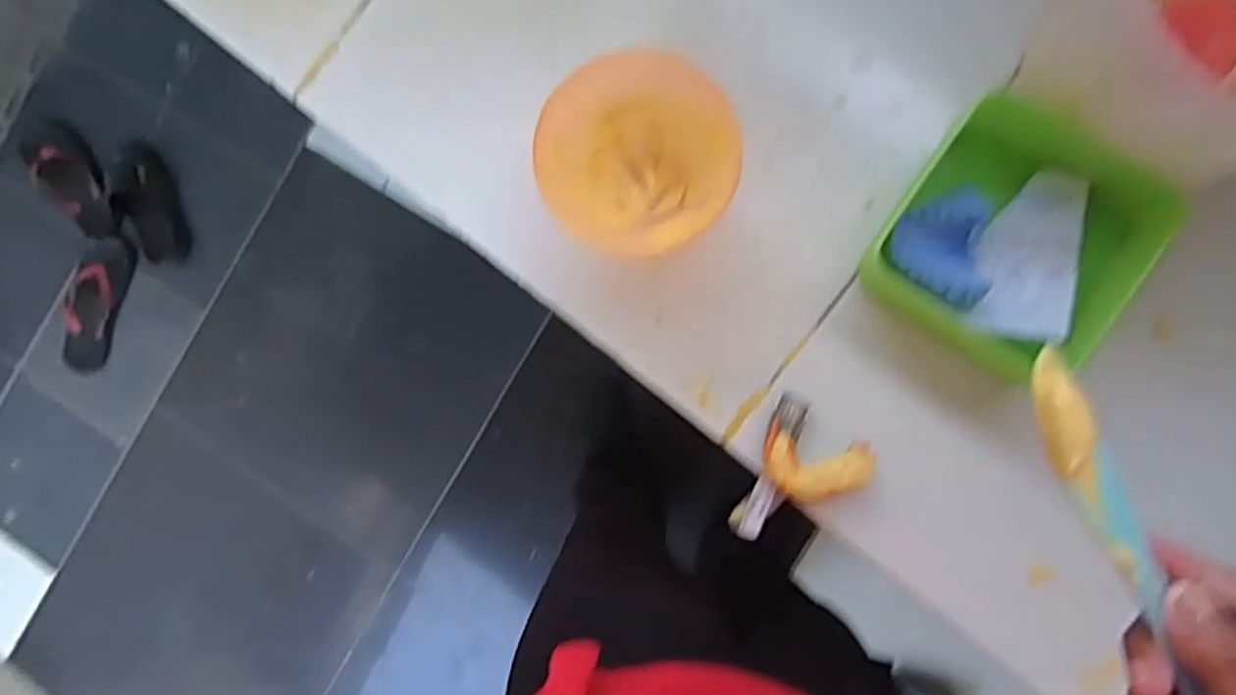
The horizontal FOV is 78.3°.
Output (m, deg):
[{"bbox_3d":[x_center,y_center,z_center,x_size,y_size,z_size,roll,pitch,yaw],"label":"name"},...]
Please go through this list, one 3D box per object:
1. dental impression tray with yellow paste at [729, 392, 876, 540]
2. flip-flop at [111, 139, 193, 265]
[{"bbox_3d":[0.120,0.087,0.486,0.067,0.034,0.096,22,90,7],"label":"dental impression tray with yellow paste"},{"bbox_3d":[-0.898,-0.277,1.452,0.121,0.044,0.239,-23,85,6],"label":"flip-flop"}]

